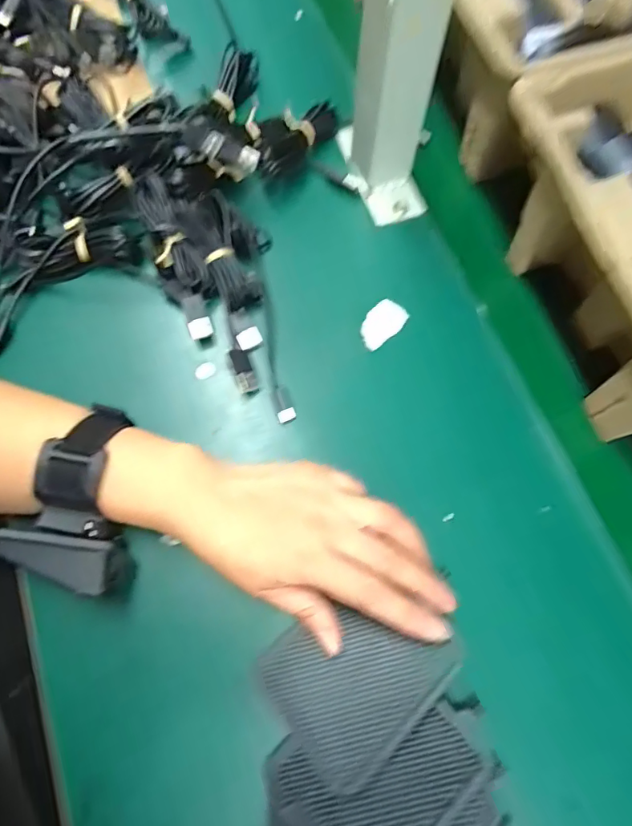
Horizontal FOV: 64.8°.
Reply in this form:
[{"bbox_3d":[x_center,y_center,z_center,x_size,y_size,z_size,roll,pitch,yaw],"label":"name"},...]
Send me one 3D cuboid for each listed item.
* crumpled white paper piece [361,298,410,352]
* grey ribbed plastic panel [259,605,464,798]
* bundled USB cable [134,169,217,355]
[{"bbox_3d":[0.047,-0.065,0.362,0.024,0.007,0.038,43,75,14],"label":"crumpled white paper piece"},{"bbox_3d":[0.022,0.146,0.282,0.093,0.007,0.082,-45,58,-10],"label":"grey ribbed plastic panel"},{"bbox_3d":[-0.097,-0.105,0.354,0.032,0.028,0.119,-20,93,-7],"label":"bundled USB cable"}]

